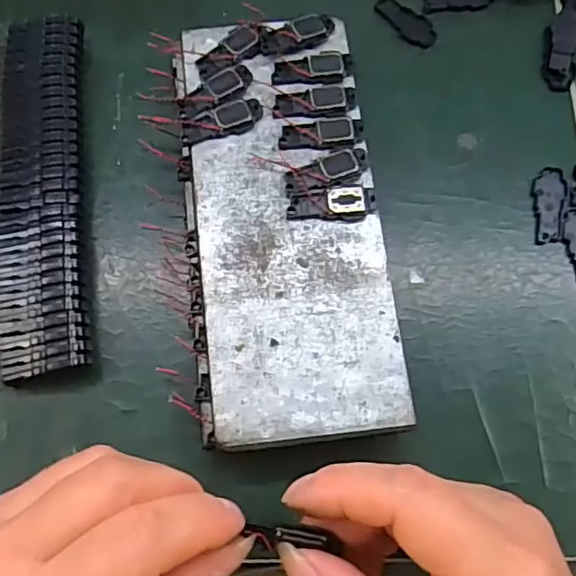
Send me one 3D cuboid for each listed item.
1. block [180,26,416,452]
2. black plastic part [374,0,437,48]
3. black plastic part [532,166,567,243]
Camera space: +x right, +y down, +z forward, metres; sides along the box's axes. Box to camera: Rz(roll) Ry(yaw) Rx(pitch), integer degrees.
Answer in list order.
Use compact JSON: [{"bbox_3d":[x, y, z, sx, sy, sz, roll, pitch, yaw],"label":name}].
[{"bbox_3d":[-0.002,-0.028,0.271,0.079,0.029,0.191,-7,72,-2],"label":"block"},{"bbox_3d":[0.065,-0.146,0.324,0.017,0.004,0.039,-39,76,-11],"label":"black plastic part"},{"bbox_3d":[0.128,-0.041,0.289,0.016,0.004,0.040,6,72,2],"label":"black plastic part"}]

